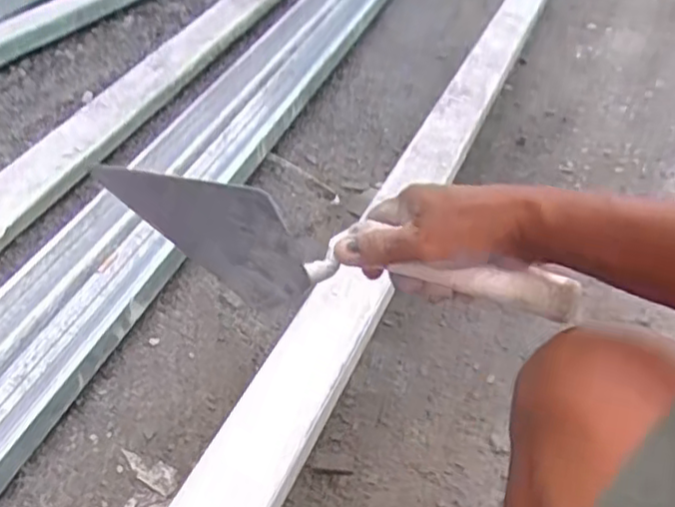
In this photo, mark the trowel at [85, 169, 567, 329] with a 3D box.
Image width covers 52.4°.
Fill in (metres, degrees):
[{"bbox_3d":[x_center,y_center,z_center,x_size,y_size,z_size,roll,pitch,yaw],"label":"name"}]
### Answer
[{"bbox_3d":[-0.004,-0.001,0.486,0.346,0.106,0.046,11,43,2],"label":"trowel"}]

